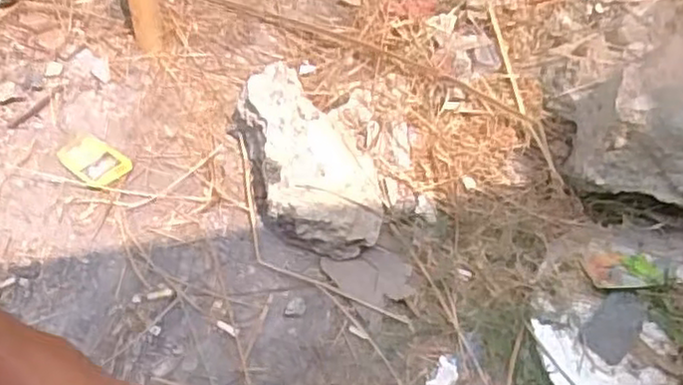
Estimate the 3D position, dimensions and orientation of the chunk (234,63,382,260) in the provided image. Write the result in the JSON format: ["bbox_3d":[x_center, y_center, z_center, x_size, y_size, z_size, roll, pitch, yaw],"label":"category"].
[{"bbox_3d":[-0.039,-0.048,1.002,0.170,0.102,0.285,-12,54,-16],"label":"chunk"}]

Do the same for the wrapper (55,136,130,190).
[{"bbox_3d":[-0.364,-0.045,1.026,0.105,0.010,0.062,29,54,15],"label":"wrapper"}]

